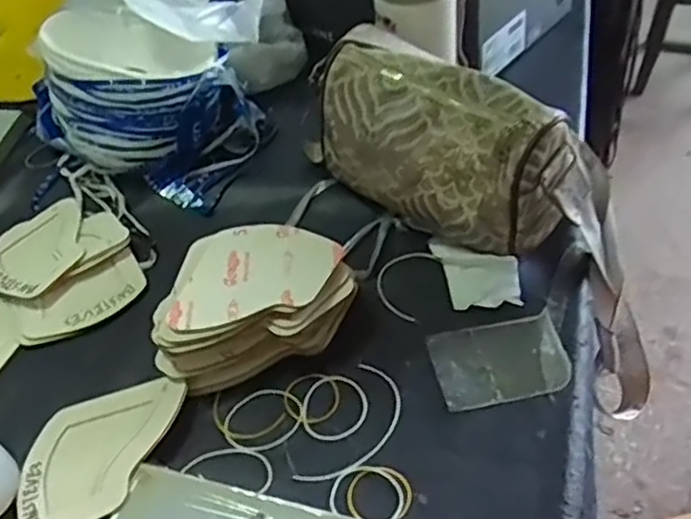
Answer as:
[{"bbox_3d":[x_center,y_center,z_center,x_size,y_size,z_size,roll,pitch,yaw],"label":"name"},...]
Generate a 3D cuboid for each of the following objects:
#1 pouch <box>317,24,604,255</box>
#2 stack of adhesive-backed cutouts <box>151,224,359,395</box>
[{"bbox_3d":[0.087,-0.093,0.636,0.241,0.150,0.098,31,55,32],"label":"pouch"},{"bbox_3d":[-0.079,0.033,0.590,0.161,0.067,0.108,-17,45,-11],"label":"stack of adhesive-backed cutouts"}]

